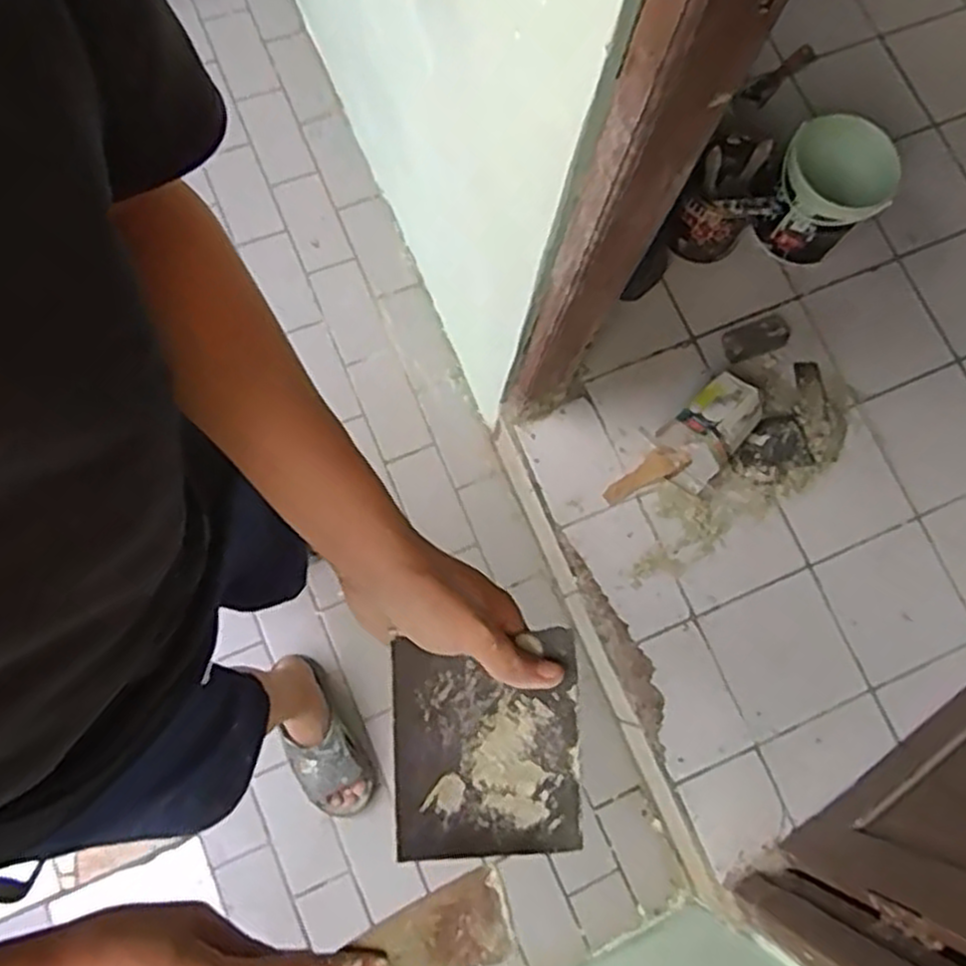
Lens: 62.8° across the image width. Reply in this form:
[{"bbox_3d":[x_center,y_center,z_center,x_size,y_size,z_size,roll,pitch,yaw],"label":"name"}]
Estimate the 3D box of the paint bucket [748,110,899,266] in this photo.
[{"bbox_3d":[0.581,-0.492,1.361,0.173,0.184,0.186,1,70,-2],"label":"paint bucket"}]

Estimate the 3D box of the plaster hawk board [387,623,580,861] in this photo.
[{"bbox_3d":[0.003,0.161,0.482,0.110,0.007,0.133,-2,93,-3],"label":"plaster hawk board"}]

